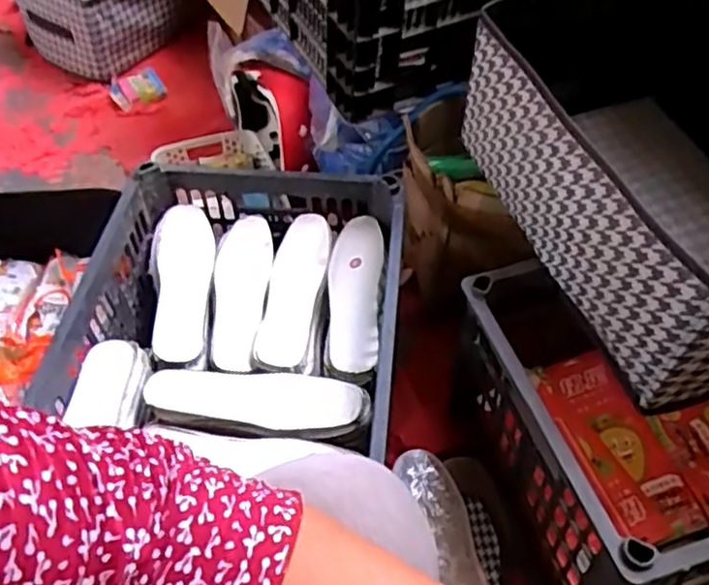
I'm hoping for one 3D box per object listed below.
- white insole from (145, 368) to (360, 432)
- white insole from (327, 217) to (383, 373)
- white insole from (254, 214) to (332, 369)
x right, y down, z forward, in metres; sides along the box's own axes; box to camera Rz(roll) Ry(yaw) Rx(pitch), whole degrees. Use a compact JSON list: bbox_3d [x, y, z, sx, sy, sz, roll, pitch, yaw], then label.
[{"bbox_3d":[-0.109,0.116,0.743,0.232,0.030,0.059,3,51,5],"label":"white insole"},{"bbox_3d":[-0.001,-0.006,0.814,0.062,0.017,0.222,1,51,4],"label":"white insole"},{"bbox_3d":[-0.073,-0.005,0.830,0.070,0.026,0.221,4,51,6],"label":"white insole"}]

